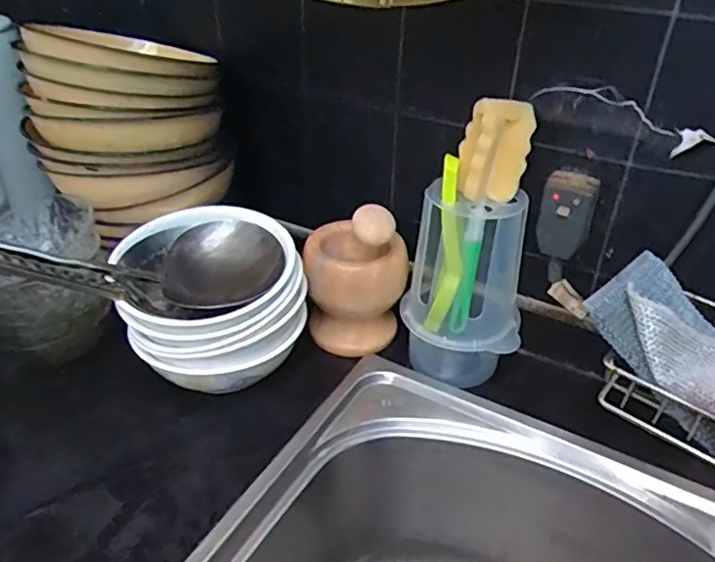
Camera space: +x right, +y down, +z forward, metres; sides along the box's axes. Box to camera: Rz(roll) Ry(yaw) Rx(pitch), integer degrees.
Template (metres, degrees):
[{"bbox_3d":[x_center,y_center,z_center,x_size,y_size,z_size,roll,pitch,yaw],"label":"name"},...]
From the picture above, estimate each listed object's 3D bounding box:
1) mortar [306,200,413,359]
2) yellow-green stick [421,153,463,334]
[{"bbox_3d":[-0.001,-0.011,0.601,0.099,0.148,0.093,2,35,1],"label":"mortar"},{"bbox_3d":[0.081,-0.027,0.531,0.026,0.155,0.039,8,35,9],"label":"yellow-green stick"}]

